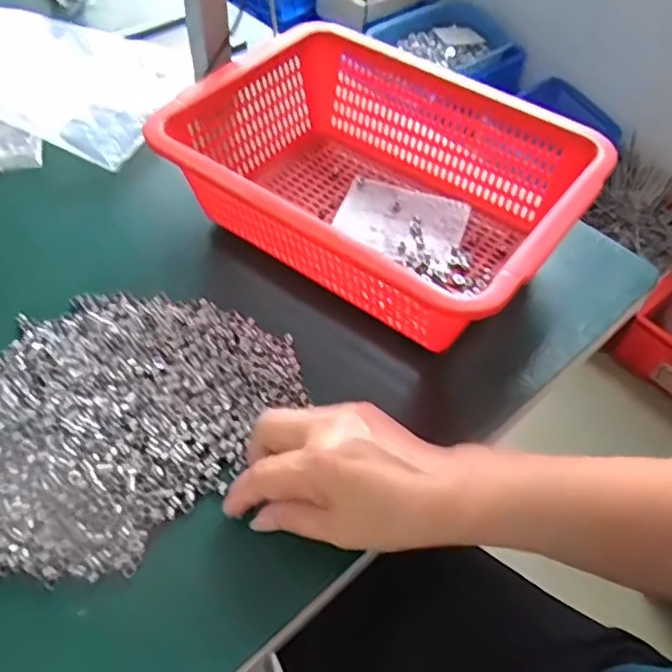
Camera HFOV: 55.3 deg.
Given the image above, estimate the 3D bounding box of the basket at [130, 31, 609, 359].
[{"bbox_3d":[0.021,-0.125,0.520,0.330,0.095,0.228,32,57,21],"label":"basket"}]

